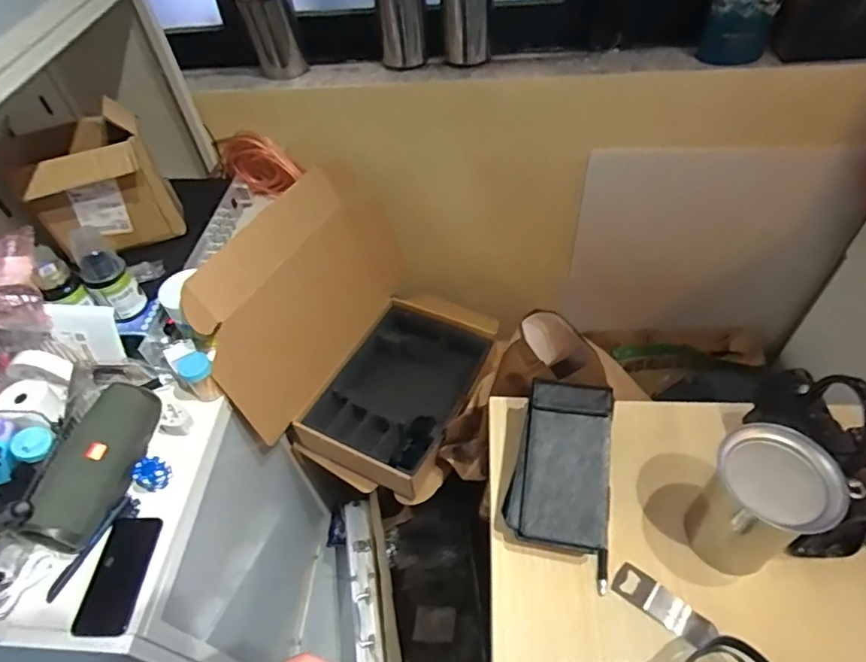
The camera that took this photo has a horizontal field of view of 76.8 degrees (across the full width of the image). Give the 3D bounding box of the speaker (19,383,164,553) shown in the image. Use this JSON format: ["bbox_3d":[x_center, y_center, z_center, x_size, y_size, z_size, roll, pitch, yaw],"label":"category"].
[{"bbox_3d":[-0.448,0.174,0.733,0.088,0.085,0.217,4,50,9],"label":"speaker"}]

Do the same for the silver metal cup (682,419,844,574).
[{"bbox_3d":[0.360,0.195,0.611,0.102,0.171,0.111,-37,56,-24],"label":"silver metal cup"}]

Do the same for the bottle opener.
[{"bbox_3d":[0.261,0.312,0.619,0.110,0.008,0.036,27,73,37],"label":"bottle opener"}]

